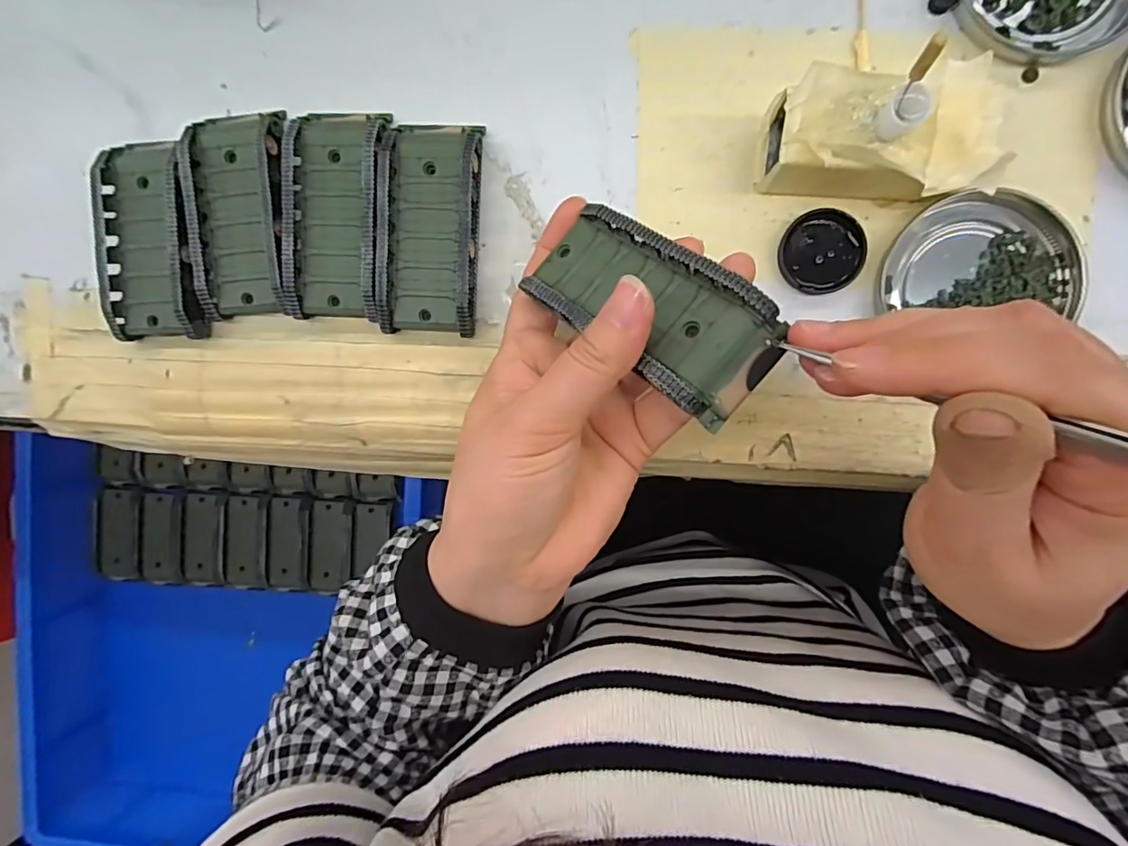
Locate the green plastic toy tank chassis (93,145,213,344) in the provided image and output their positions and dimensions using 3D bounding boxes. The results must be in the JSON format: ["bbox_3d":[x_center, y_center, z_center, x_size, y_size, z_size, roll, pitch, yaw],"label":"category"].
[{"bbox_3d":[-0.200,-0.091,0.252,0.046,0.016,0.096,-2,94,6],"label":"green plastic toy tank chassis"}]

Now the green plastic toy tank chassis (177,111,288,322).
[{"bbox_3d":[-0.154,-0.100,0.247,0.048,0.015,0.094,-2,94,6],"label":"green plastic toy tank chassis"}]

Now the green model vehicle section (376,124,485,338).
[{"bbox_3d":[-0.062,-0.091,0.240,0.044,0.020,0.095,3,94,5],"label":"green model vehicle section"}]

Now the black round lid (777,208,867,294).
[{"bbox_3d":[0.115,-0.076,0.230,0.034,0.006,0.035,0,94,5],"label":"black round lid"}]

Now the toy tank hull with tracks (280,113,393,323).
[{"bbox_3d":[-0.107,-0.098,0.242,0.046,0.016,0.095,4,95,5],"label":"toy tank hull with tracks"}]

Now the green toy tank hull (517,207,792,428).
[{"bbox_3d":[0.028,-0.043,0.184,0.042,0.019,0.095,-50,61,7],"label":"green toy tank hull"}]

